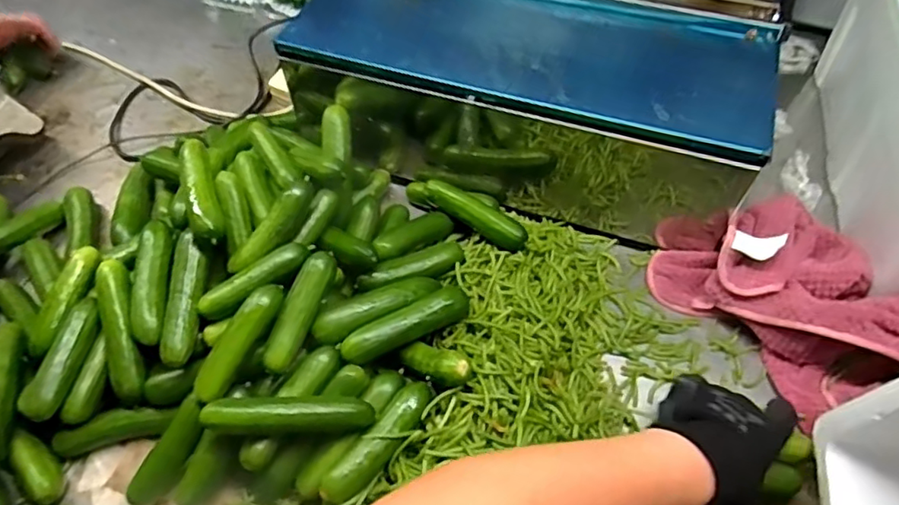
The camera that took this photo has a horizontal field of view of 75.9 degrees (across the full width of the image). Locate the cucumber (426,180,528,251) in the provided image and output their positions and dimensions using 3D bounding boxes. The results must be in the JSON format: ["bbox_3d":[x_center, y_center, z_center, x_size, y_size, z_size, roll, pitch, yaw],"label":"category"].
[{"bbox_3d":[0.030,-0.041,0.624,0.120,0.028,0.029,30,60,19],"label":"cucumber"}]

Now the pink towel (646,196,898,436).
[{"bbox_3d":[0.331,0.043,0.558,0.174,0.084,0.251,-22,58,-14],"label":"pink towel"}]

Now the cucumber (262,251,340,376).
[{"bbox_3d":[-0.133,0.051,0.513,0.029,0.023,0.111,17,70,12],"label":"cucumber"}]

